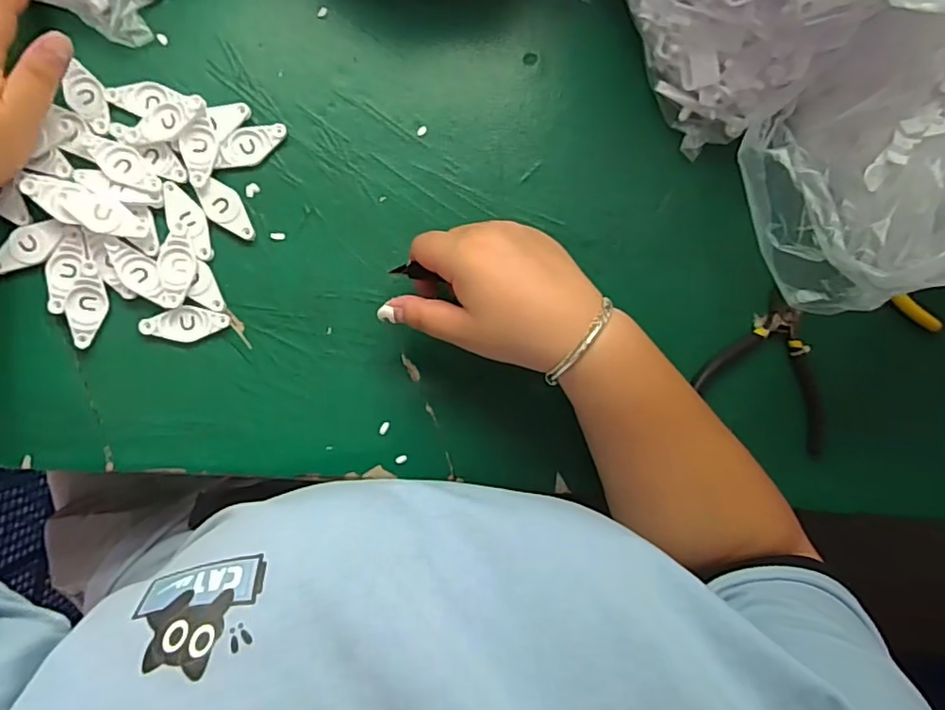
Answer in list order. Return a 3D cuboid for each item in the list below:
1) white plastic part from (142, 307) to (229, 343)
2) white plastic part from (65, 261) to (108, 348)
[{"bbox_3d":[-0.188,-0.020,0.388,0.052,0.006,0.023,1,92,-7],"label":"white plastic part"},{"bbox_3d":[-0.246,-0.032,0.378,0.022,0.007,0.053,5,92,-7],"label":"white plastic part"}]

